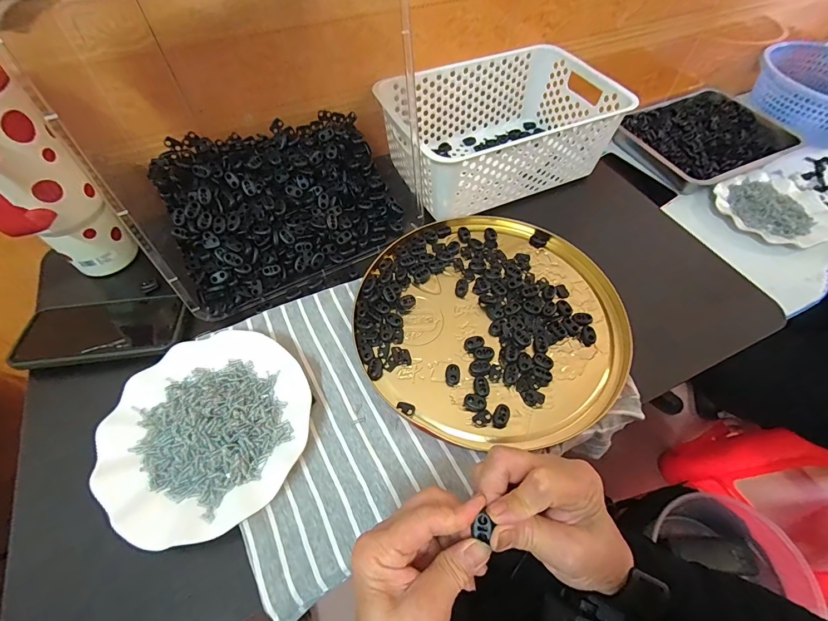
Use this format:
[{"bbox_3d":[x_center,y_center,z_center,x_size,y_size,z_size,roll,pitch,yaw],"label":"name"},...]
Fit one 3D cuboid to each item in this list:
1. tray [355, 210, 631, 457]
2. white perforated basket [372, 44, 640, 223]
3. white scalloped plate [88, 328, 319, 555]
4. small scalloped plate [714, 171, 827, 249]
[{"bbox_3d":[0.084,0.002,0.427,0.288,0.015,0.282,0,55,0],"label":"tray"},{"bbox_3d":[0.120,-0.258,0.544,0.298,0.113,0.197,-23,60,-15],"label":"white perforated basket"},{"bbox_3d":[-0.189,0.106,0.349,0.175,0.026,0.177,0,55,0],"label":"white scalloped plate"},{"bbox_3d":[0.638,-0.181,0.661,0.192,0.017,0.172,-10,57,-7],"label":"small scalloped plate"}]

